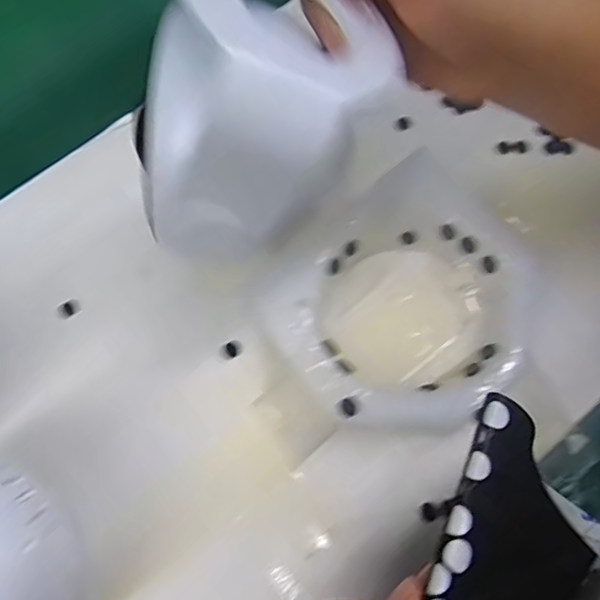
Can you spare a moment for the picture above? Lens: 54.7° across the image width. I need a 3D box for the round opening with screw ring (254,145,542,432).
[{"bbox_3d":[0.061,0.004,0.335,0.146,0.042,0.131,-39,71,-13],"label":"round opening with screw ring"}]

